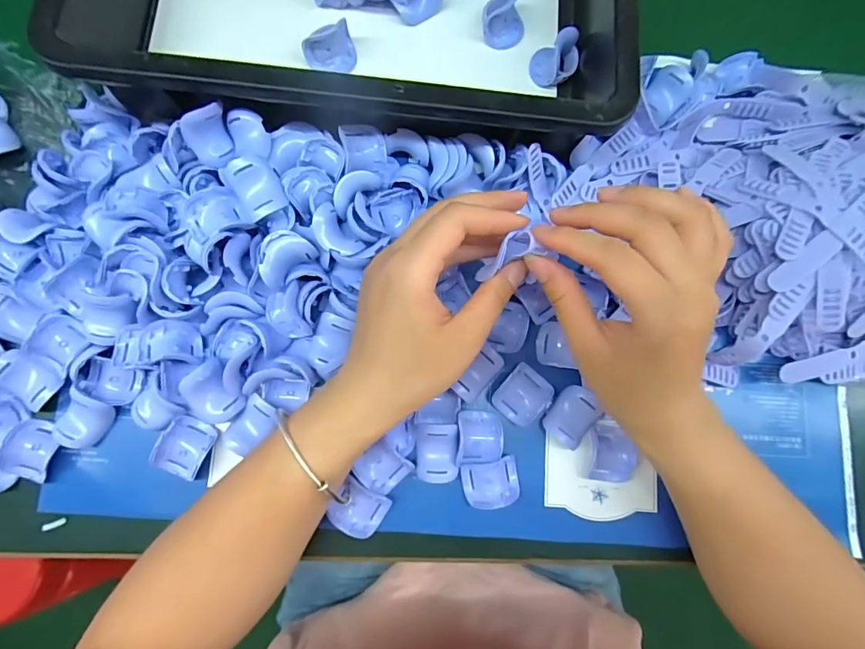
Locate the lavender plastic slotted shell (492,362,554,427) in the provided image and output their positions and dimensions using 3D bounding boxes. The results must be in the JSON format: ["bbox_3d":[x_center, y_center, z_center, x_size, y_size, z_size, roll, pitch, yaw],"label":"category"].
[{"bbox_3d":[0.064,0.051,0.319,0.034,0.008,0.038,39,83,0],"label":"lavender plastic slotted shell"}]

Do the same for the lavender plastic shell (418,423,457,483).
[{"bbox_3d":[0.003,0.086,0.304,0.026,0.012,0.038,-1,81,-2],"label":"lavender plastic shell"}]

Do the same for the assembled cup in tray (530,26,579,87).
[{"bbox_3d":[0.094,-0.201,0.340,0.032,0.033,0.034,0,81,-2],"label":"assembled cup in tray"}]

